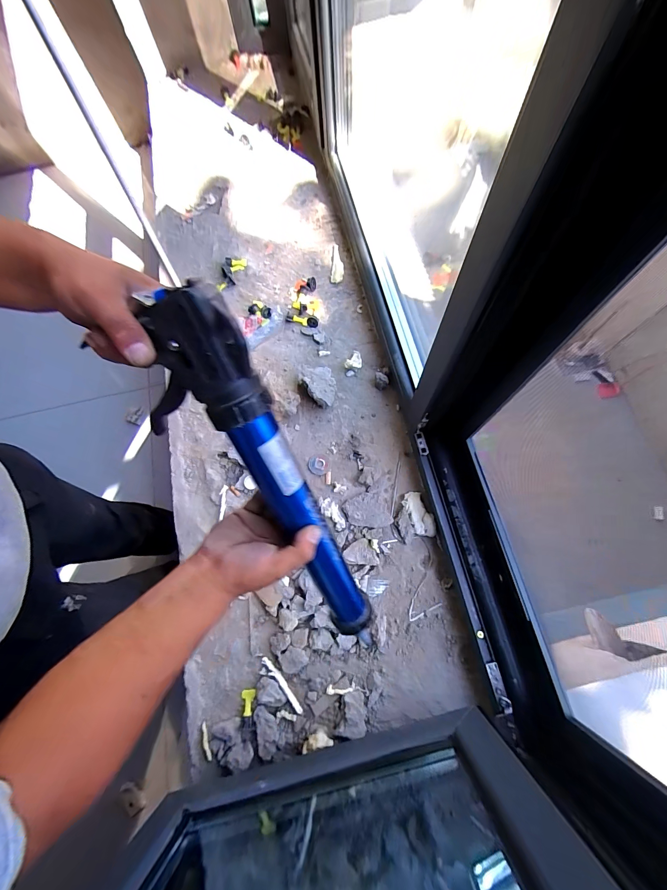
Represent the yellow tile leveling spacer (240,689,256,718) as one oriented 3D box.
[{"bbox_3d":[-0.166,0.491,0.643,0.028,0.010,0.043,7,72,4],"label":"yellow tile leveling spacer"}]

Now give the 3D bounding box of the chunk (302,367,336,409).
[{"bbox_3d":[-0.037,-0.146,0.815,0.083,0.058,0.119,-7,72,0],"label":"chunk"}]

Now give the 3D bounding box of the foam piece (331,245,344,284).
[{"bbox_3d":[0.013,-0.522,0.979,0.034,0.014,0.135,3,72,3],"label":"foam piece"}]

